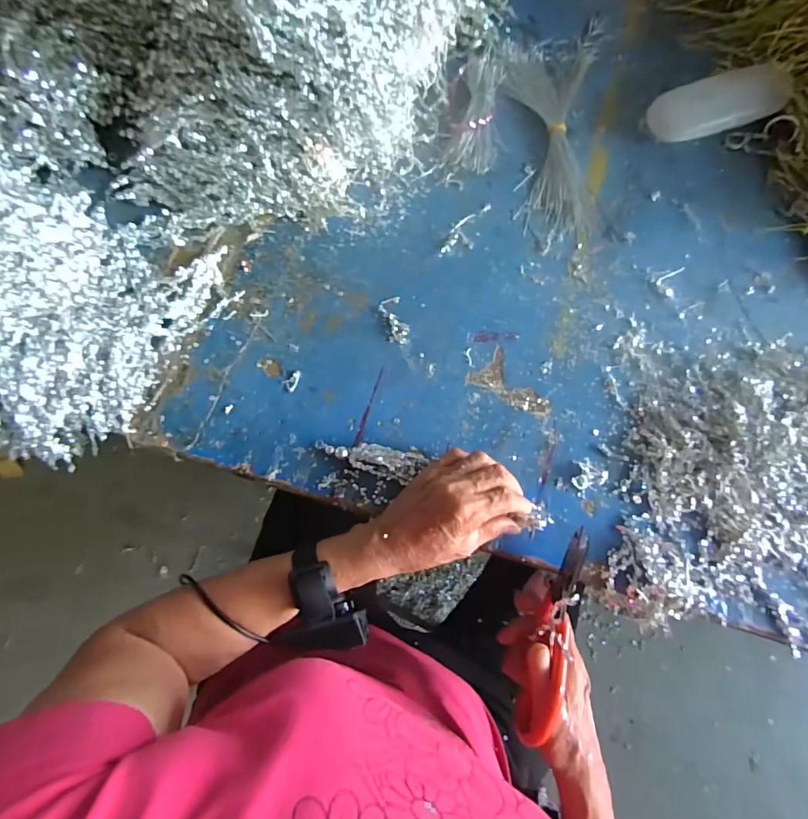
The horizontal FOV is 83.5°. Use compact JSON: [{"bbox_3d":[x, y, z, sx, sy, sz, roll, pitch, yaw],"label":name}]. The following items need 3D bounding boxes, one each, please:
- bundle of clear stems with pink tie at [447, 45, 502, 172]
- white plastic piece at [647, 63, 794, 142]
[{"bbox_3d":[0.092,-0.355,0.526,0.050,0.024,0.173,11,75,2],"label":"bundle of clear stems with pink tie"},{"bbox_3d":[0.356,-0.350,0.517,0.149,0.018,0.066,-14,75,8],"label":"white plastic piece"}]

